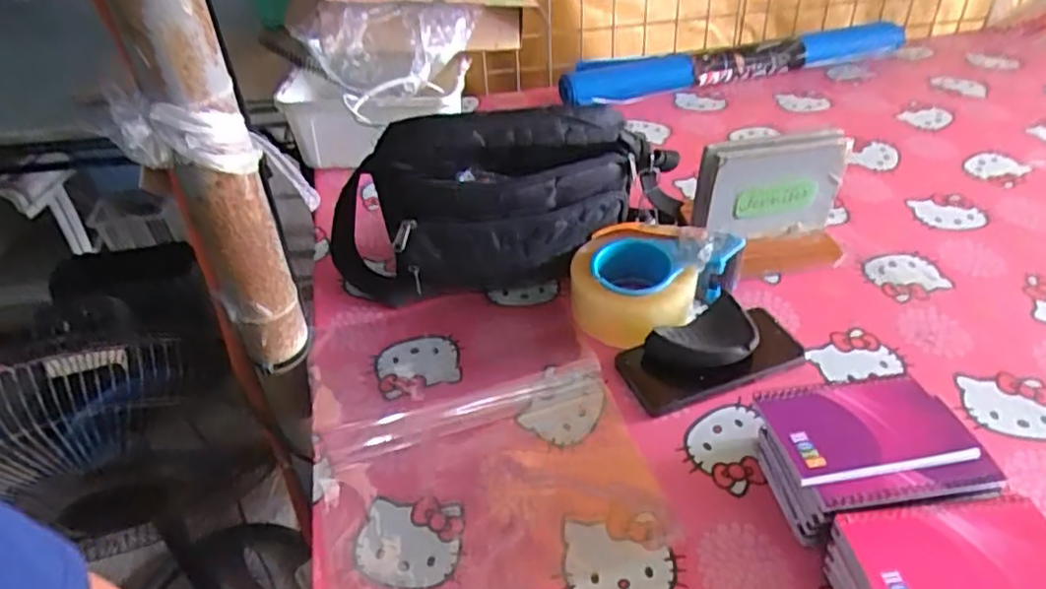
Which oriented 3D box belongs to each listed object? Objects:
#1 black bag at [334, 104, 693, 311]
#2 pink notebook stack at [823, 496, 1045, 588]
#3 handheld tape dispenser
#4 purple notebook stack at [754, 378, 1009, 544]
[{"bbox_3d":[-0.026,-0.084,0.683,0.362,0.177,0.119,-1,40,2],"label":"black bag"},{"bbox_3d":[0.274,0.189,0.432,0.134,0.058,0.096,-4,40,-2],"label":"pink notebook stack"},{"bbox_3d":[0.129,-0.010,0.670,0.158,0.064,0.125,2,41,6],"label":"handheld tape dispenser"},{"bbox_3d":[0.255,0.121,0.512,0.138,0.064,0.109,-6,41,-4],"label":"purple notebook stack"}]

